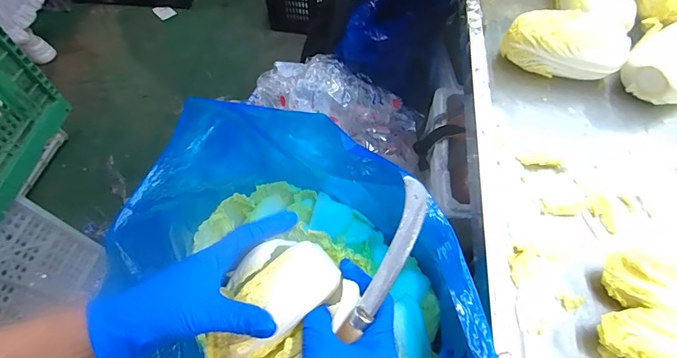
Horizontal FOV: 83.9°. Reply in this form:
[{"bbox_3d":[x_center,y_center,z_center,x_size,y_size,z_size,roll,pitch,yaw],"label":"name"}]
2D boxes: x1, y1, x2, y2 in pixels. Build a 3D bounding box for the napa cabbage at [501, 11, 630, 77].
[{"bbox_3d":[0.291,-0.171,0.483,0.142,0.059,0.071,4,60,3],"label":"napa cabbage"}]

